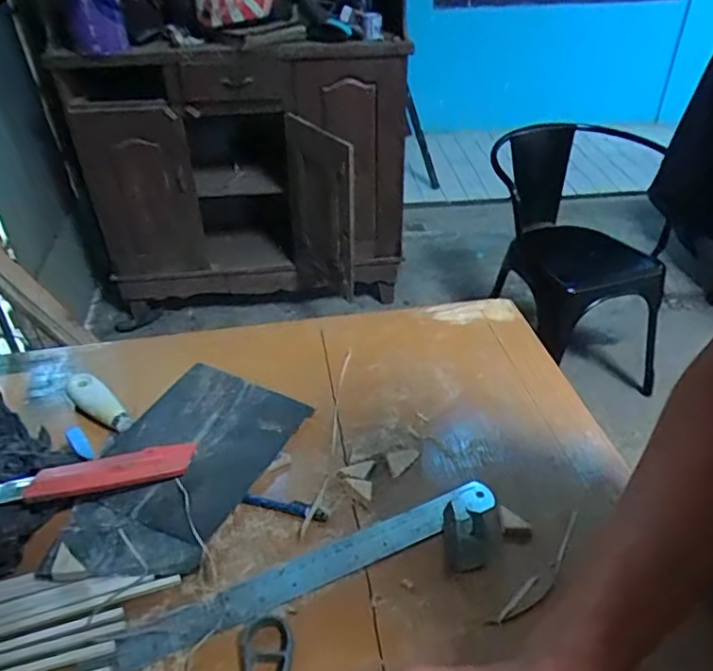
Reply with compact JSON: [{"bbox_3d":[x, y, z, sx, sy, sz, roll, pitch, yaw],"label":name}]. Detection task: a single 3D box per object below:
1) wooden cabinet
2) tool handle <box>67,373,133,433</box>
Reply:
[{"bbox_3d":[-0.332,-0.459,1.867,0.992,0.808,0.433,-3,36,-3],"label":"wooden cabinet"},{"bbox_3d":[-0.252,0.068,0.581,0.097,0.025,0.029,29,46,34],"label":"tool handle"}]

